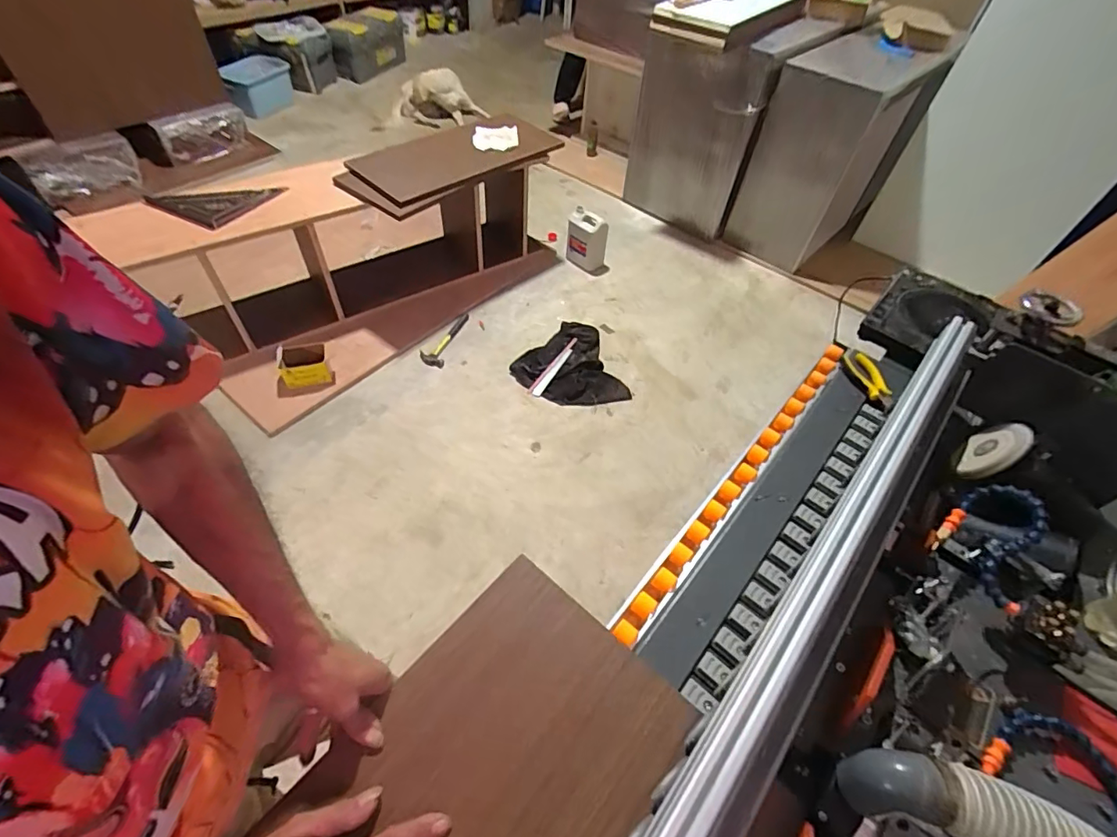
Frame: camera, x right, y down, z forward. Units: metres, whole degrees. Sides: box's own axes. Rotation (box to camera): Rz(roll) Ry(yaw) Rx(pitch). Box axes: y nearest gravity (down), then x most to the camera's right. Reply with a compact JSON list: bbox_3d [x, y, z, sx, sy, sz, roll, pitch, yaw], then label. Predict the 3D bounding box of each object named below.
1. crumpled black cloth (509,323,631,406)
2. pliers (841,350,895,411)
[{"bbox_3d":[0.021,-0.186,1.876,0.370,0.054,0.393,-13,54,-14],"label":"crumpled black cloth"},{"bbox_3d":[0.549,-0.069,0.884,0.047,0.013,0.140,-5,52,-9],"label":"pliers"}]

